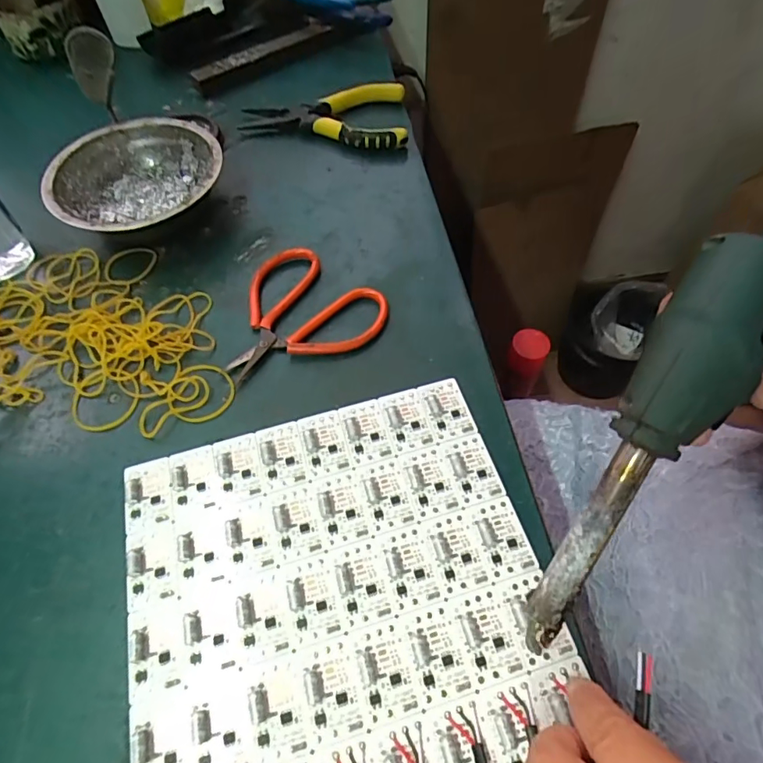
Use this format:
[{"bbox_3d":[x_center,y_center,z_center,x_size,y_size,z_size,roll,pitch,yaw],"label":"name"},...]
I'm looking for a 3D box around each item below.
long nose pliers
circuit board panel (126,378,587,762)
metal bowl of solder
[{"bbox_3d":[-0.051,-0.235,0.437,0.144,0.028,0.065,-2,58,-1],"label":"long nose pliers"},{"bbox_3d":[-0.017,0.120,0.235,0.197,0.007,0.234,-14,59,-8],"label":"circuit board panel"},{"bbox_3d":[-0.183,-0.149,0.380,0.125,0.044,0.119,0,58,0],"label":"metal bowl of solder"}]

